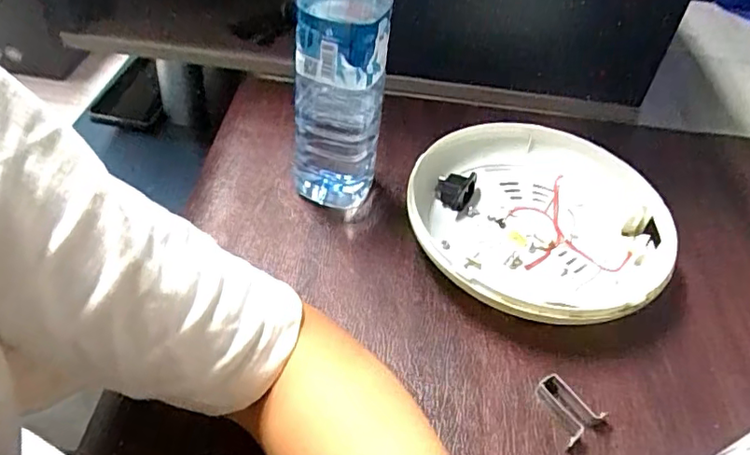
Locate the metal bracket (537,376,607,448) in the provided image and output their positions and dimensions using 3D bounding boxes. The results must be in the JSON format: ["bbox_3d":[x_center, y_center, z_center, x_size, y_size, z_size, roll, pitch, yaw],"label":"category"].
[{"bbox_3d":[0.119,0.112,0.370,0.027,0.011,0.038,-24,53,-28],"label":"metal bracket"}]

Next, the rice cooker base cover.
[{"bbox_3d":[0.129,-0.006,0.471,0.206,0.037,0.208,11,45,3],"label":"rice cooker base cover"}]

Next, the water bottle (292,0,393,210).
[{"bbox_3d":[-0.026,-0.113,0.427,0.065,0.208,0.073,6,45,-2],"label":"water bottle"}]

